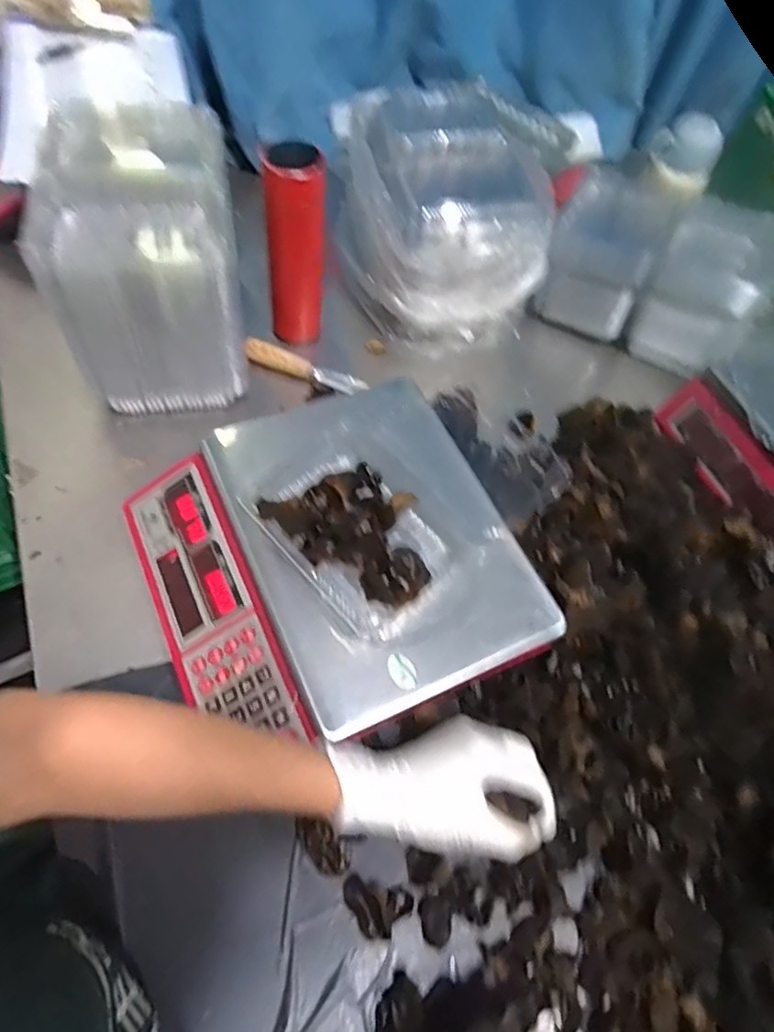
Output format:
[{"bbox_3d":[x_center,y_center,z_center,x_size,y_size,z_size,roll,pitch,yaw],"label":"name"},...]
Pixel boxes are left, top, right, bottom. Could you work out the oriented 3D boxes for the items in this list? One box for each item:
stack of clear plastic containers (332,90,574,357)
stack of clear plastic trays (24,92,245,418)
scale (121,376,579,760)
[{"bbox_3d":[0.059,-0.377,0.774,0.223,0.188,0.289,-7,59,-11],"label":"stack of clear plastic containers"},{"bbox_3d":[-0.263,-0.295,0.668,0.171,0.197,0.289,-6,59,-11],"label":"stack of clear plastic trays"},{"bbox_3d":[-0.053,0.043,0.536,0.306,0.103,0.301,-22,65,-15],"label":"scale"}]

